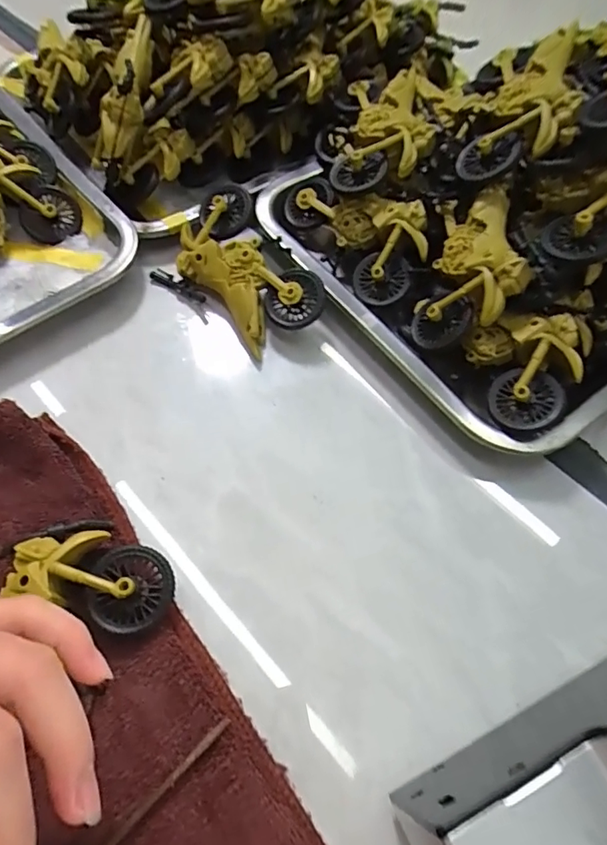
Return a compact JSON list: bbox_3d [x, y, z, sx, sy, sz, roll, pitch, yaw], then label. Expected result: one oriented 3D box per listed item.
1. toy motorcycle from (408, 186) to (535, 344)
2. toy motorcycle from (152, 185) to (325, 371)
[{"bbox_3d":[0.098,-0.092,0.302,0.050,0.043,0.089,11,61,4],"label":"toy motorcycle"},{"bbox_3d":[-0.036,-0.097,0.330,0.115,0.041,0.076,40,66,18],"label":"toy motorcycle"}]

